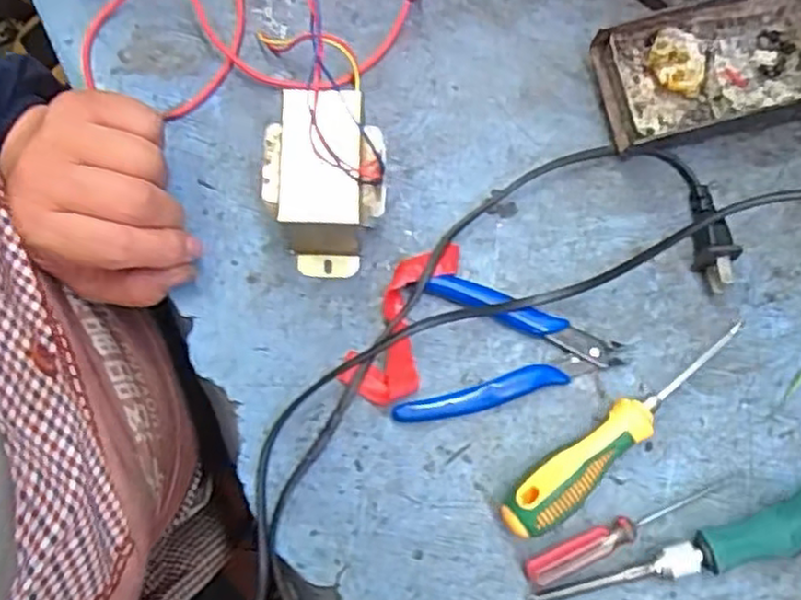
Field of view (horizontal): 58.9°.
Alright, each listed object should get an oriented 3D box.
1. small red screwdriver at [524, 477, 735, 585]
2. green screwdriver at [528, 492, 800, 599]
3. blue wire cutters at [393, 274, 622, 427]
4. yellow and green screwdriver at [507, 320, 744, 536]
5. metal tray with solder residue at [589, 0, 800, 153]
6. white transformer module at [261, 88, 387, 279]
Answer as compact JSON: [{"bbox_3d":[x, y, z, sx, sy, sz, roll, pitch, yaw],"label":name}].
[{"bbox_3d":[0.114,0.115,0.355,0.111,0.012,0.015,-22,79,-4],"label":"small red screwdriver"},{"bbox_3d":[0.155,0.120,0.344,0.182,0.031,0.024,-17,79,-3],"label":"green screwdriver"},{"bbox_3d":[0.058,0.035,0.373,0.105,0.011,0.077,12,79,3],"label":"blue wire cutters"},{"bbox_3d":[0.113,0.065,0.357,0.152,0.029,0.027,-36,81,-6],"label":"yellow and green screwdriver"},{"bbox_3d":[0.190,-0.131,0.388,0.155,0.040,0.067,-11,79,-2],"label":"metal tray with solder residue"},{"bbox_3d":[-0.038,-0.063,0.365,0.064,0.069,0.085,0,79,1],"label":"white transformer module"}]

